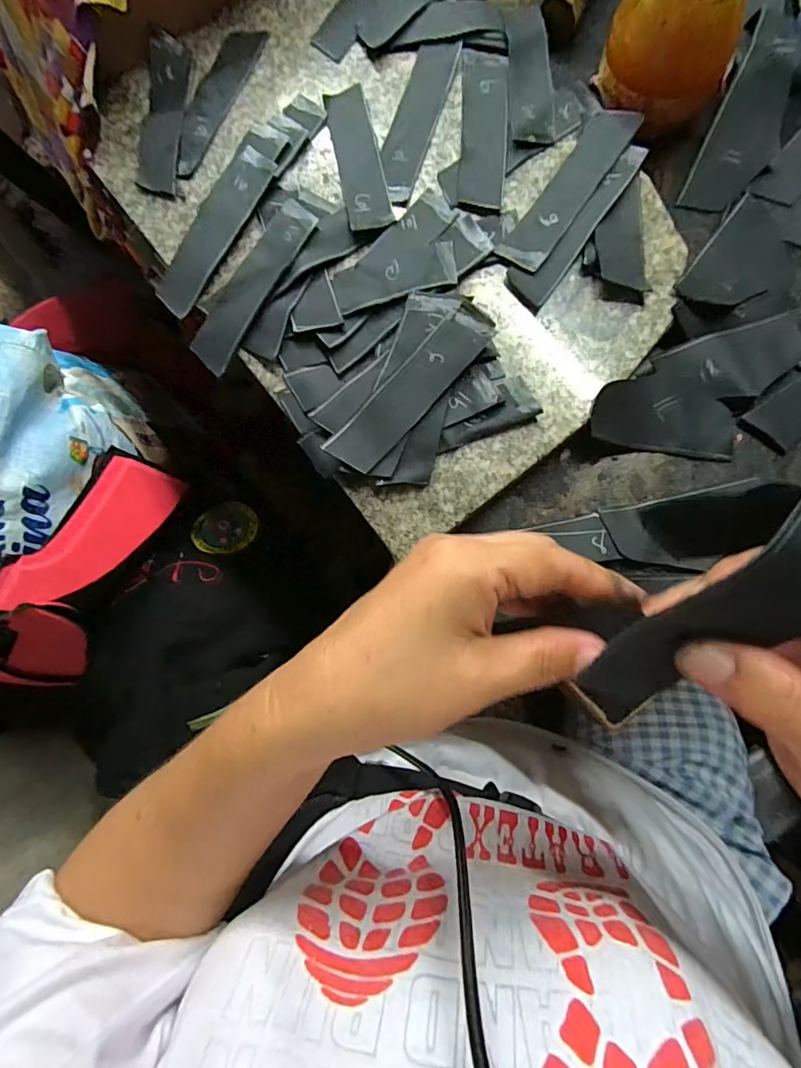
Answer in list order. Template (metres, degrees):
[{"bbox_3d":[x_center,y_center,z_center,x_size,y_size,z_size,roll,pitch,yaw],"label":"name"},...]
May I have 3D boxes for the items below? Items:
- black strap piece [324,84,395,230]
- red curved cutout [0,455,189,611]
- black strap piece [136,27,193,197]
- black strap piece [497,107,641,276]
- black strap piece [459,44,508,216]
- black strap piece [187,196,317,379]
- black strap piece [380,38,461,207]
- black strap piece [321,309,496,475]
[{"bbox_3d":[-0.028,-0.248,0.326,0.028,0.004,0.112,-11,77,-1],"label":"black strap piece"},{"bbox_3d":[-0.269,0.000,0.443,0.065,0.031,0.175,39,50,-19],"label":"red curved cutout"},{"bbox_3d":[-0.164,-0.292,0.342,0.030,0.004,0.124,3,81,5],"label":"black strap piece"},{"bbox_3d":[0.105,-0.216,0.309,0.031,0.005,0.120,36,88,17],"label":"black strap piece"},{"bbox_3d":[0.054,-0.264,0.320,0.029,0.004,0.120,2,81,5],"label":"black strap piece"},{"bbox_3d":[-0.093,-0.158,0.311,0.030,0.007,0.117,30,85,8],"label":"black strap piece"},{"bbox_3d":[0.010,-0.278,0.332,0.029,0.005,0.126,17,83,7],"label":"black strap piece"},{"bbox_3d":[0.006,-0.083,0.287,0.030,0.006,0.114,43,87,4],"label":"black strap piece"}]

